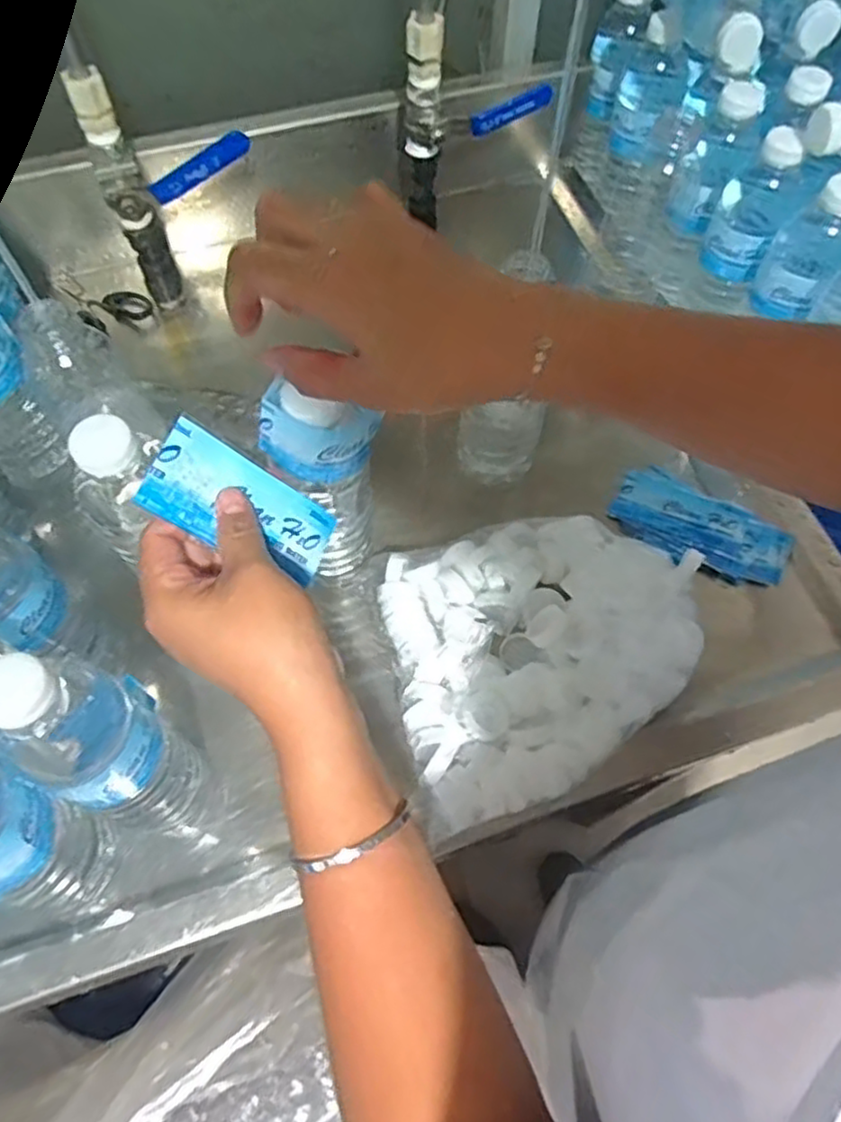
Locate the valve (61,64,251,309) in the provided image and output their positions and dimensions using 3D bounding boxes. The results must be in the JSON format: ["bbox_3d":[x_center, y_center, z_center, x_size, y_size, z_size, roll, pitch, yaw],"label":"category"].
[{"bbox_3d":[-0.190,-0.283,0.576,0.106,0.197,0.059,-19,64,-10],"label":"valve"}]

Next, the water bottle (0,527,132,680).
[{"bbox_3d":[-0.233,0.027,0.418,0.050,0.186,0.052,0,62,-1],"label":"water bottle"}]

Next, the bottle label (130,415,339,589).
[{"bbox_3d":[-0.086,-0.026,0.349,0.094,0.008,0.044,33,79,-31],"label":"bottle label"}]

